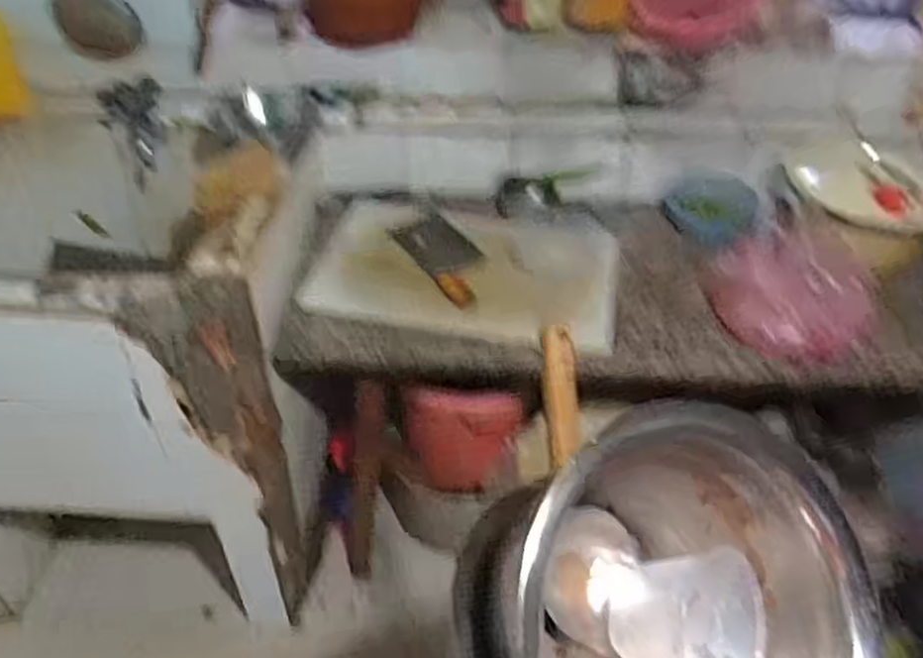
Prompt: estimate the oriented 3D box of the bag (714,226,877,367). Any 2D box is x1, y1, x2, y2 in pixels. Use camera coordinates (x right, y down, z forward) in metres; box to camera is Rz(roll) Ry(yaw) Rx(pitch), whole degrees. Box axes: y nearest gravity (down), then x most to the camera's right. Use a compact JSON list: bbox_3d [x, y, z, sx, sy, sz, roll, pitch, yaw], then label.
[{"bbox_3d":[0.475,-0.048,1.091,0.231,0.133,0.132,19,44,18],"label":"bag"}]

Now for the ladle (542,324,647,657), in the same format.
[{"bbox_3d":[0.091,0.111,0.558,0.076,0.226,0.053,-8,3,-10],"label":"ladle"}]

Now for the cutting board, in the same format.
[{"bbox_3d":[0.007,-0.100,1.198,0.465,0.035,0.318,8,41,10],"label":"cutting board"}]

